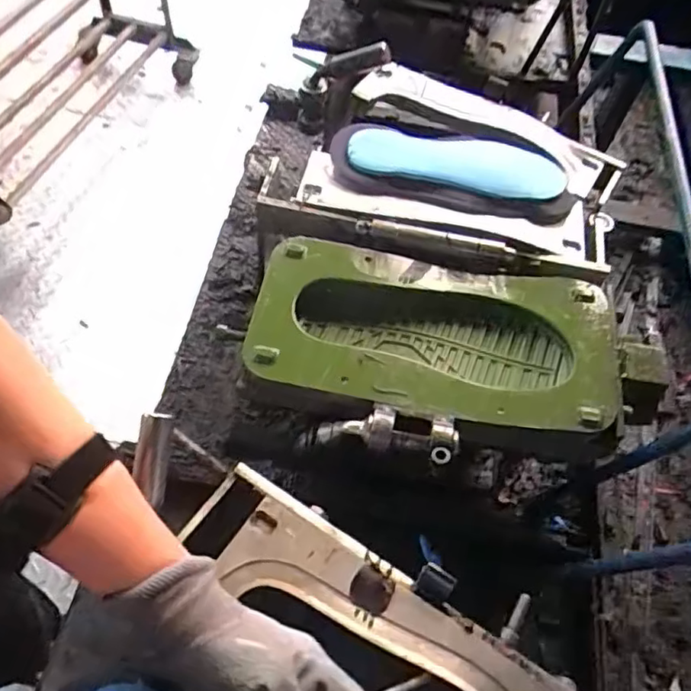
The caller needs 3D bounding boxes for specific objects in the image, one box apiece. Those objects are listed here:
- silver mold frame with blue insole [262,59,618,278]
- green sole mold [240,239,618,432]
[{"bbox_3d":[0.118,-0.195,0.679,0.374,0.066,0.245,16,57,6],"label":"silver mold frame with blue insole"},{"bbox_3d":[0.078,-0.011,0.568,0.328,0.046,0.172,9,56,1],"label":"green sole mold"}]

